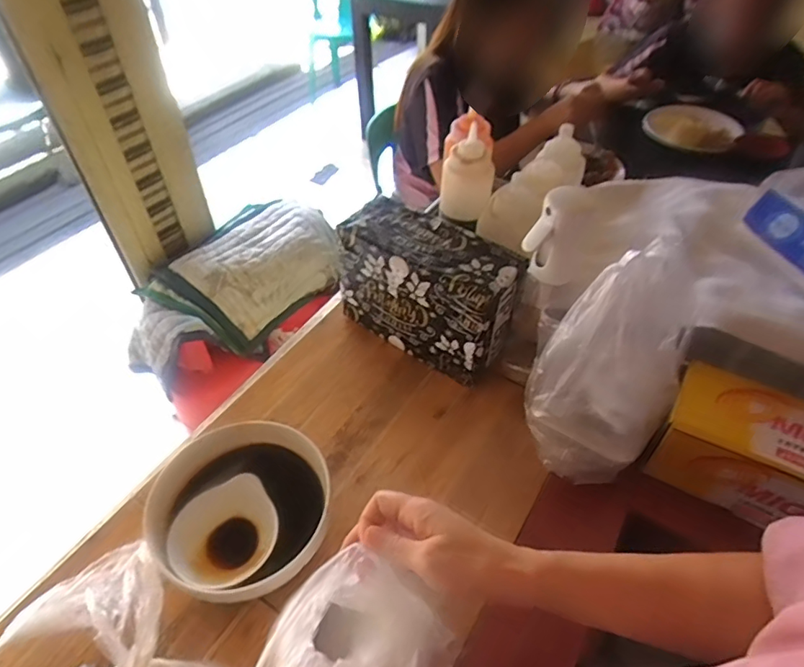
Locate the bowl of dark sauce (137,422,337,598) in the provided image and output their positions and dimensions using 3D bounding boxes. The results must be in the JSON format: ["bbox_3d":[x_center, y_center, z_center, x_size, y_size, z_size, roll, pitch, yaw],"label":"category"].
[{"bbox_3d":[-0.162,0.192,0.564,0.165,0.097,0.178,0,47,0],"label":"bowl of dark sauce"}]

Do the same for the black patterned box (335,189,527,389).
[{"bbox_3d":[0.035,-0.055,0.744,0.240,0.188,0.101,28,52,23],"label":"black patterned box"}]

